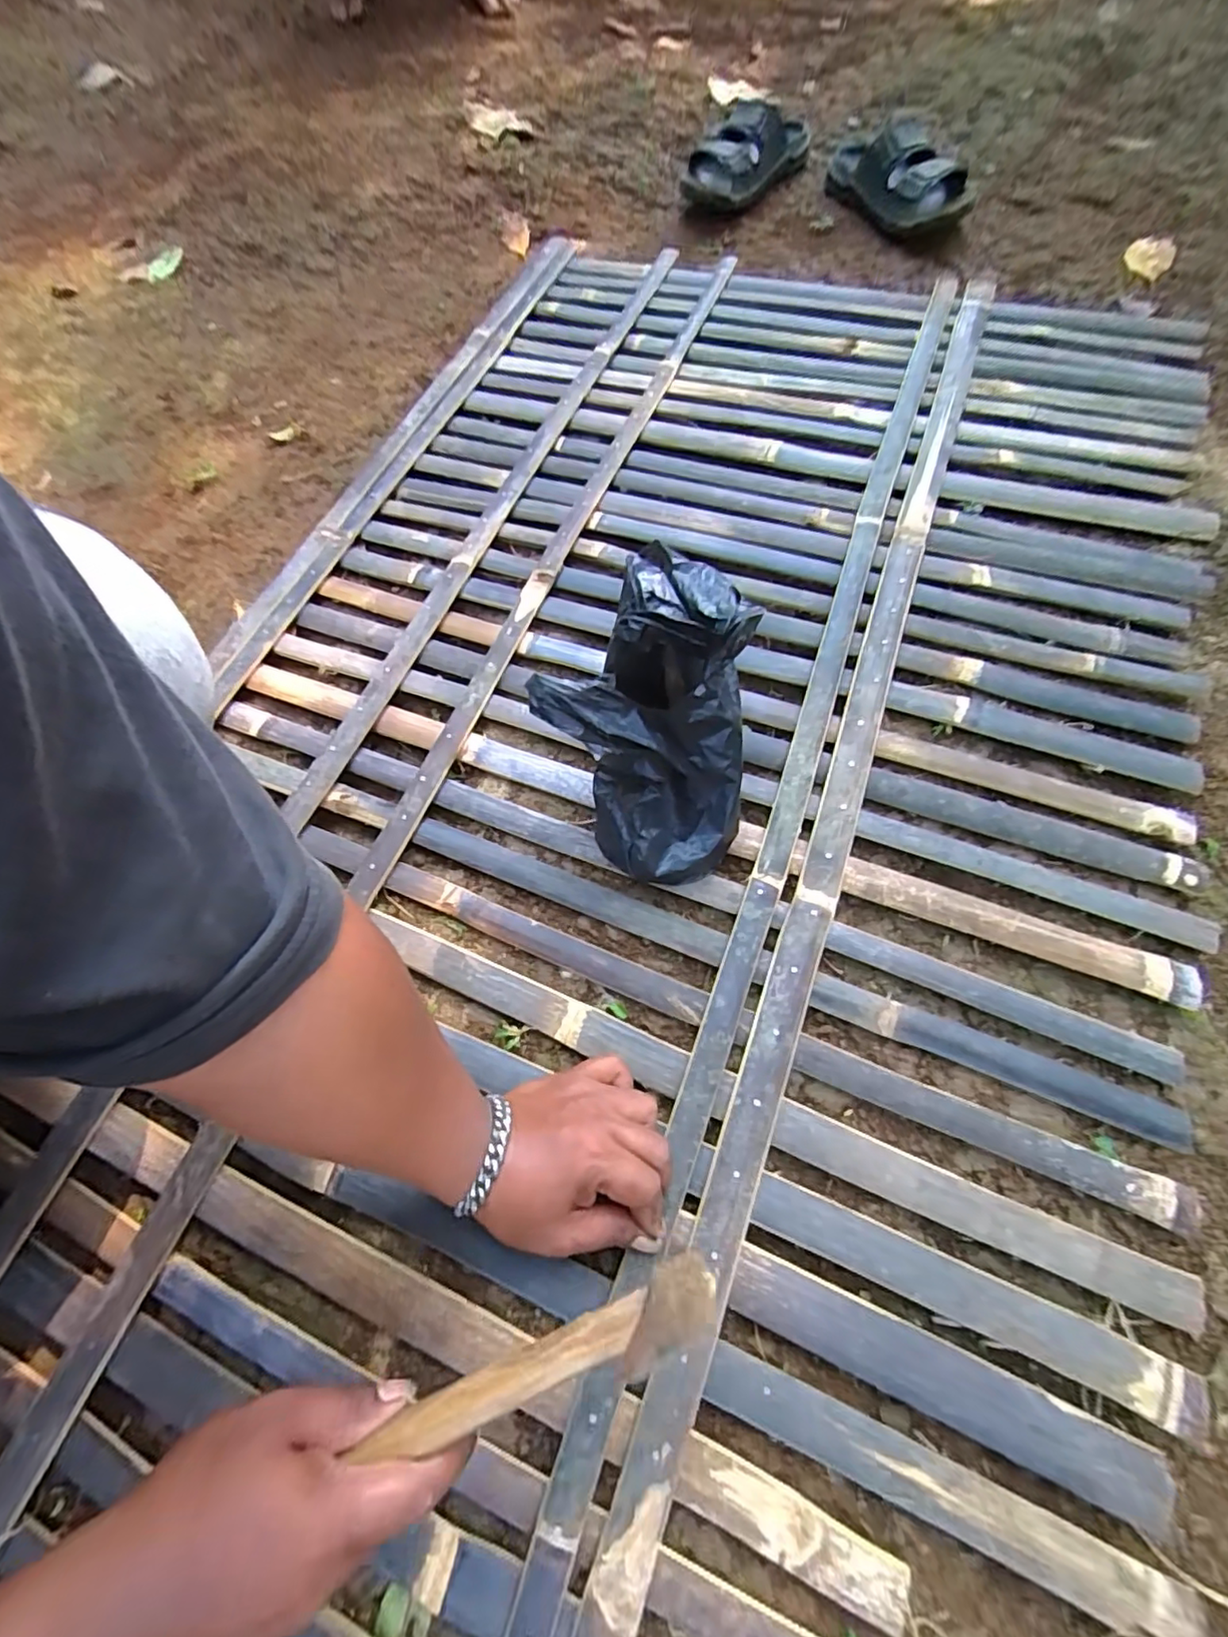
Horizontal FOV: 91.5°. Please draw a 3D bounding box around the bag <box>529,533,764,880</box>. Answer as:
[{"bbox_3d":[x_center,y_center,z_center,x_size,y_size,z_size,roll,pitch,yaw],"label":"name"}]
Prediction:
[{"bbox_3d":[0.041,-0.057,0.438,0.140,0.178,0.150,38,73,17],"label":"bag"}]

